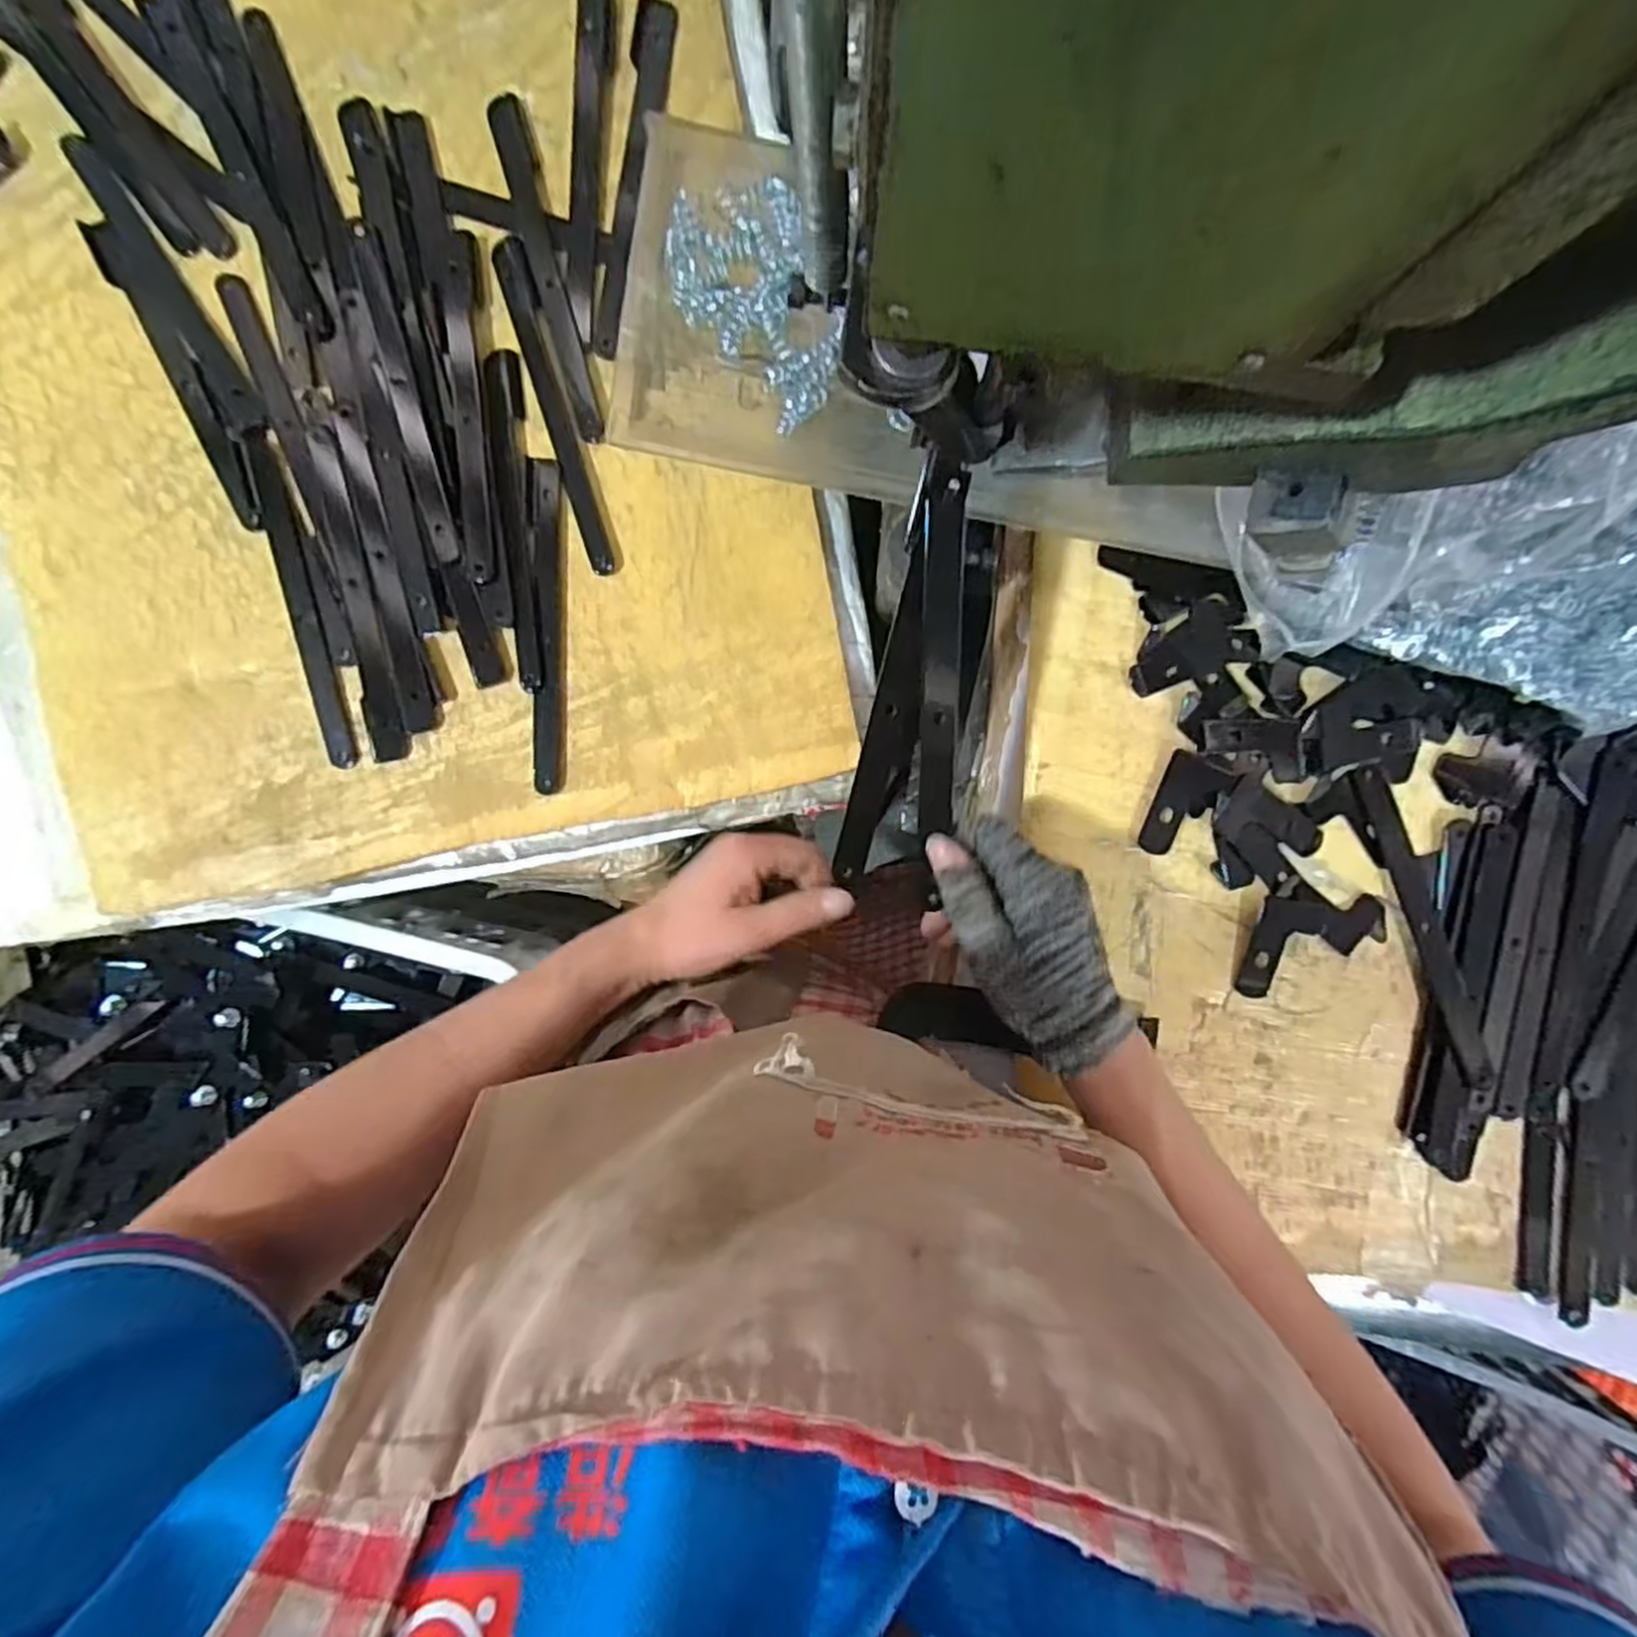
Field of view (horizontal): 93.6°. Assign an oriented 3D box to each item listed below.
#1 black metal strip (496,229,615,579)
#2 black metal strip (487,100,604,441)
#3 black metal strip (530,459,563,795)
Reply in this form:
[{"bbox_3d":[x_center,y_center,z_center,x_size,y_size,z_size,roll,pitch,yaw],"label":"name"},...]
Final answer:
[{"bbox_3d":[-0.171,-0.267,0.498,0.018,0.004,0.214,-16,92,5],"label":"black metal strip"},{"bbox_3d":[-0.174,-0.353,0.496,0.023,0.004,0.214,-14,92,5],"label":"black metal strip"},{"bbox_3d":[-0.181,-0.127,0.512,0.019,0.005,0.216,0,93,-7],"label":"black metal strip"}]

